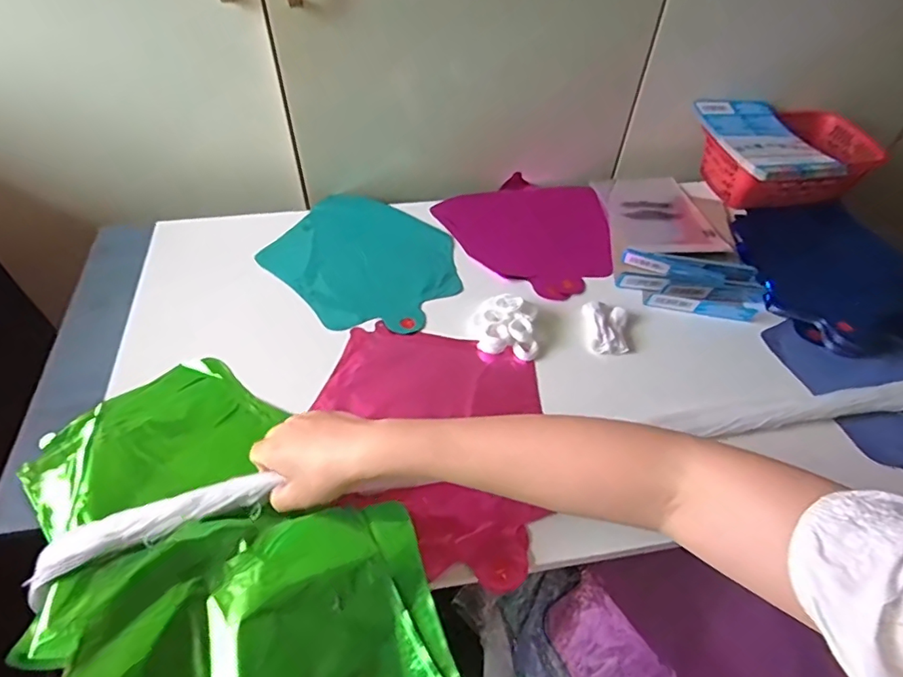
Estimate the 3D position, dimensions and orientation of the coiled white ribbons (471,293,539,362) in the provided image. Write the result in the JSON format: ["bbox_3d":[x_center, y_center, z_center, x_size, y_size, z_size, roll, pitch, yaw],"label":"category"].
[{"bbox_3d":[0.056,-0.013,0.550,0.065,0.027,0.068,2,50,-1],"label":"coiled white ribbons"}]

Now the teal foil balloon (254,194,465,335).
[{"bbox_3d":[-0.099,-0.095,0.629,0.222,0.011,0.187,35,56,24],"label":"teal foil balloon"}]

